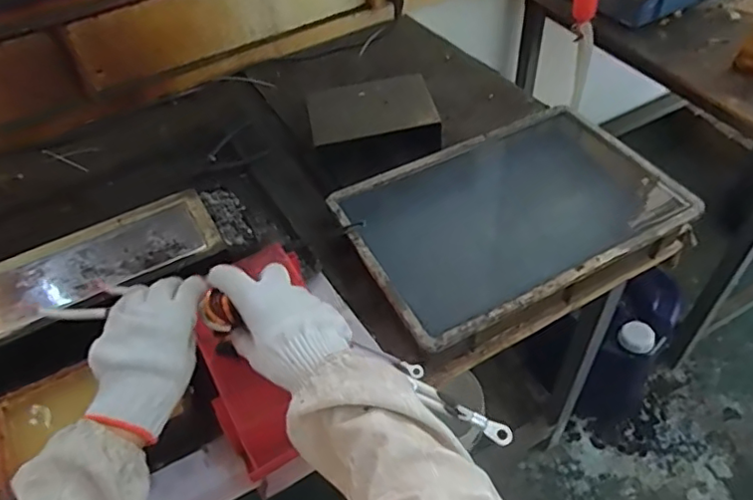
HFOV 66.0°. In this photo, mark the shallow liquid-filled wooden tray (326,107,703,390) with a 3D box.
[{"bbox_3d":[0.188,-0.033,0.844,0.445,0.097,0.301,-24,51,-15],"label":"shallow liquid-filled wooden tray"}]

